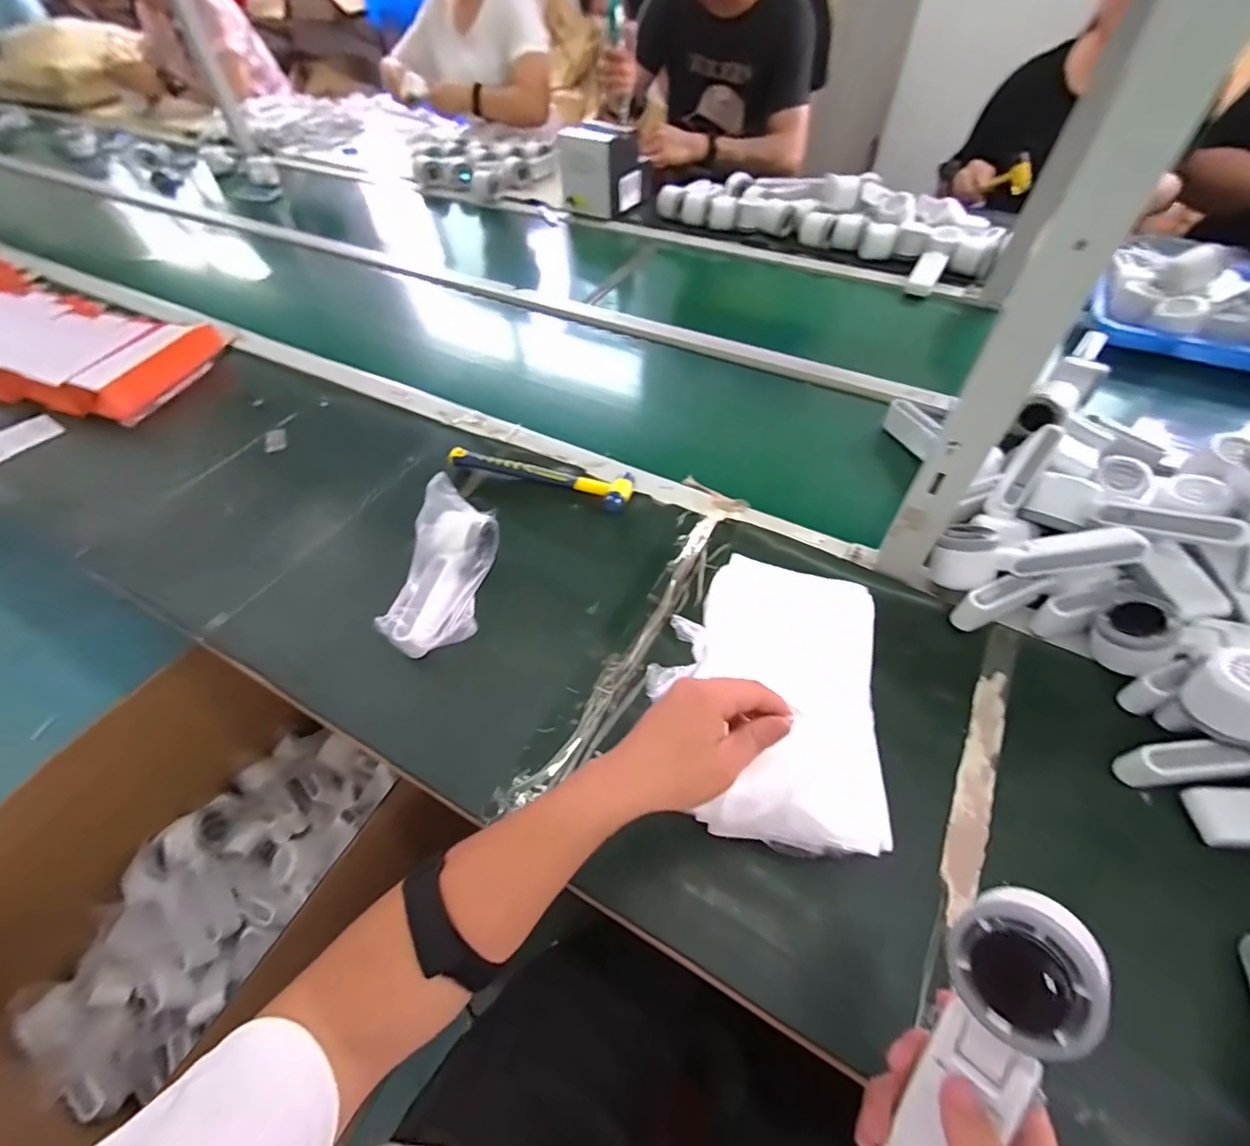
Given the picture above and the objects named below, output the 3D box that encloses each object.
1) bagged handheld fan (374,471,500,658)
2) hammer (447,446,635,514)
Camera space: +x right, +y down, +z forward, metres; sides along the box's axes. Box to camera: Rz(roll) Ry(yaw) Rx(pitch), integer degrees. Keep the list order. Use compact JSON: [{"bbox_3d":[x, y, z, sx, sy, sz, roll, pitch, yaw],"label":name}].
[{"bbox_3d":[-0.190,-0.001,0.576,0.077,0.088,0.182,8,70,8],"label":"bagged handheld fan"},{"bbox_3d":[-0.107,-0.129,0.697,0.243,0.026,0.058,17,56,15],"label":"hammer"}]

